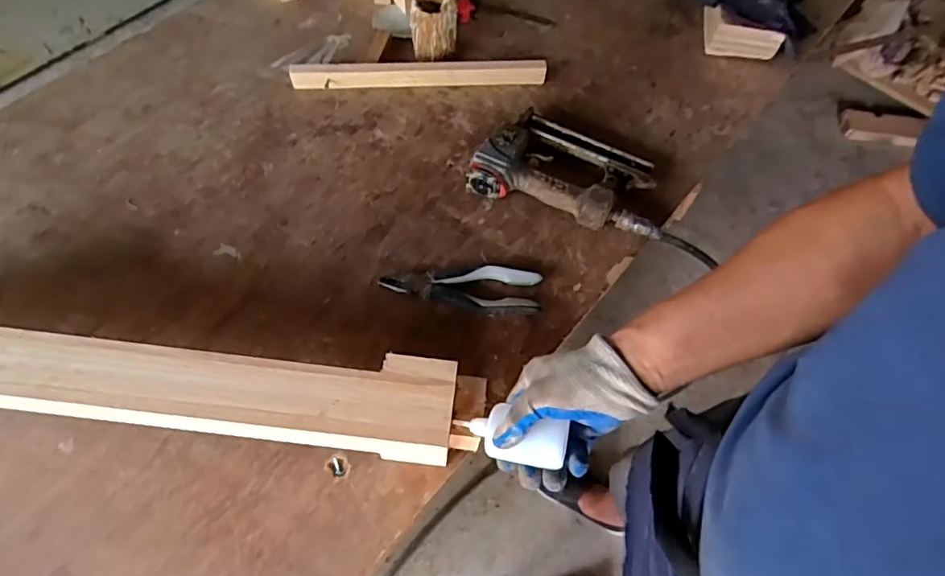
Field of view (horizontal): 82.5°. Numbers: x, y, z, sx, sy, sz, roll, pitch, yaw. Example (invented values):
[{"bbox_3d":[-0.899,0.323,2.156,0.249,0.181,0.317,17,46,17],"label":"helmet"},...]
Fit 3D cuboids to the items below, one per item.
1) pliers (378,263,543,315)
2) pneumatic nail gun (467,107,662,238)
[{"bbox_3d":[-0.013,-0.005,0.674,0.194,0.021,0.062,9,63,1],"label":"pliers"},{"bbox_3d":[0.137,-0.160,0.745,0.256,0.058,0.151,19,64,6],"label":"pneumatic nail gun"}]

